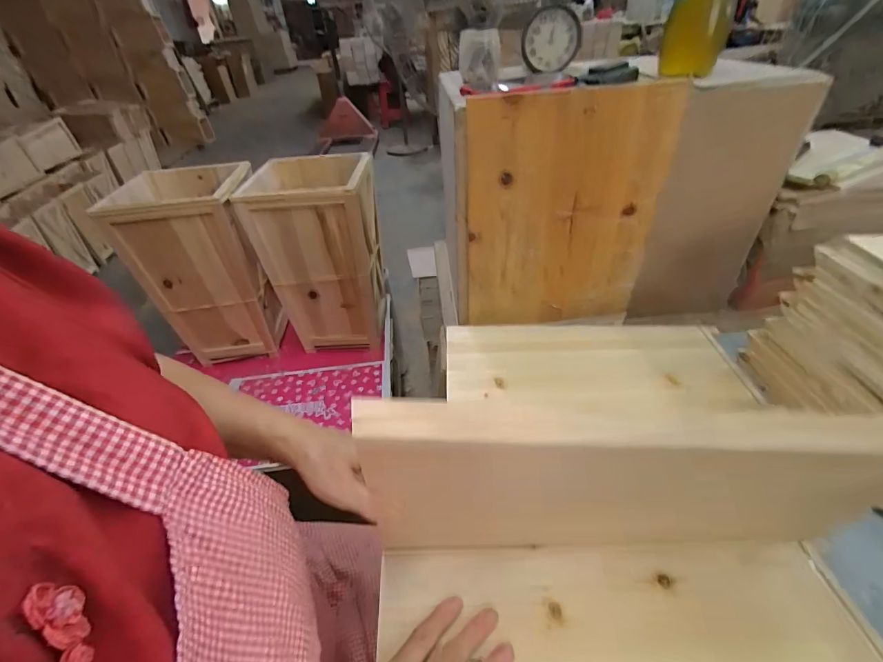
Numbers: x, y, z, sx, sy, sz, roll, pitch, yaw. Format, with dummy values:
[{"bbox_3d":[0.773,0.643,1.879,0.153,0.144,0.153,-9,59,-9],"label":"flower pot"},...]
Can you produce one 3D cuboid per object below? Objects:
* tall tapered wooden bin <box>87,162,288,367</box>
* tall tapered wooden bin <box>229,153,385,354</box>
[{"bbox_3d":[-0.575,-0.165,1.006,0.279,0.423,0.244,-13,41,-9],"label":"tall tapered wooden bin"},{"bbox_3d":[-0.286,-0.185,1.021,0.259,0.430,0.225,-2,40,4],"label":"tall tapered wooden bin"}]

